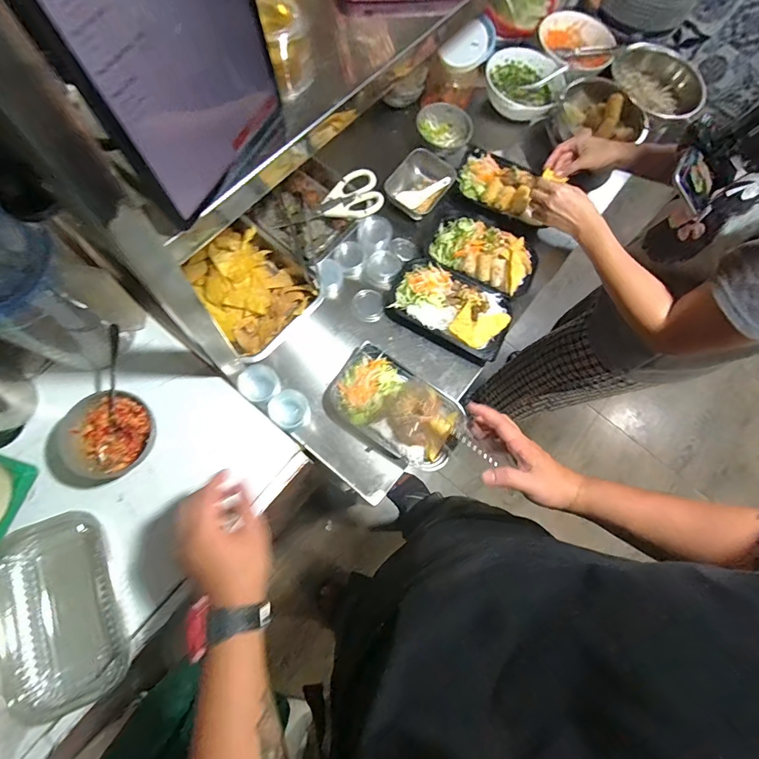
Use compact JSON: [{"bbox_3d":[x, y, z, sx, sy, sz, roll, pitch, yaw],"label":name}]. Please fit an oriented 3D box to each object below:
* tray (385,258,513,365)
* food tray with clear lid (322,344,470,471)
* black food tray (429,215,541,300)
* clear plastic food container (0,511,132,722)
[{"bbox_3d":[0.127,-0.131,0.727,0.224,0.050,0.136,27,76,6],"label":"tray"},{"bbox_3d":[0.026,0.050,0.658,0.218,0.042,0.146,36,77,9],"label":"food tray with clear lid"},{"bbox_3d":[0.198,-0.241,0.761,0.206,0.042,0.129,25,75,6],"label":"black food tray"},{"bbox_3d":[-0.385,0.276,0.486,0.127,0.042,0.218,-27,77,-8],"label":"clear plastic food container"}]

